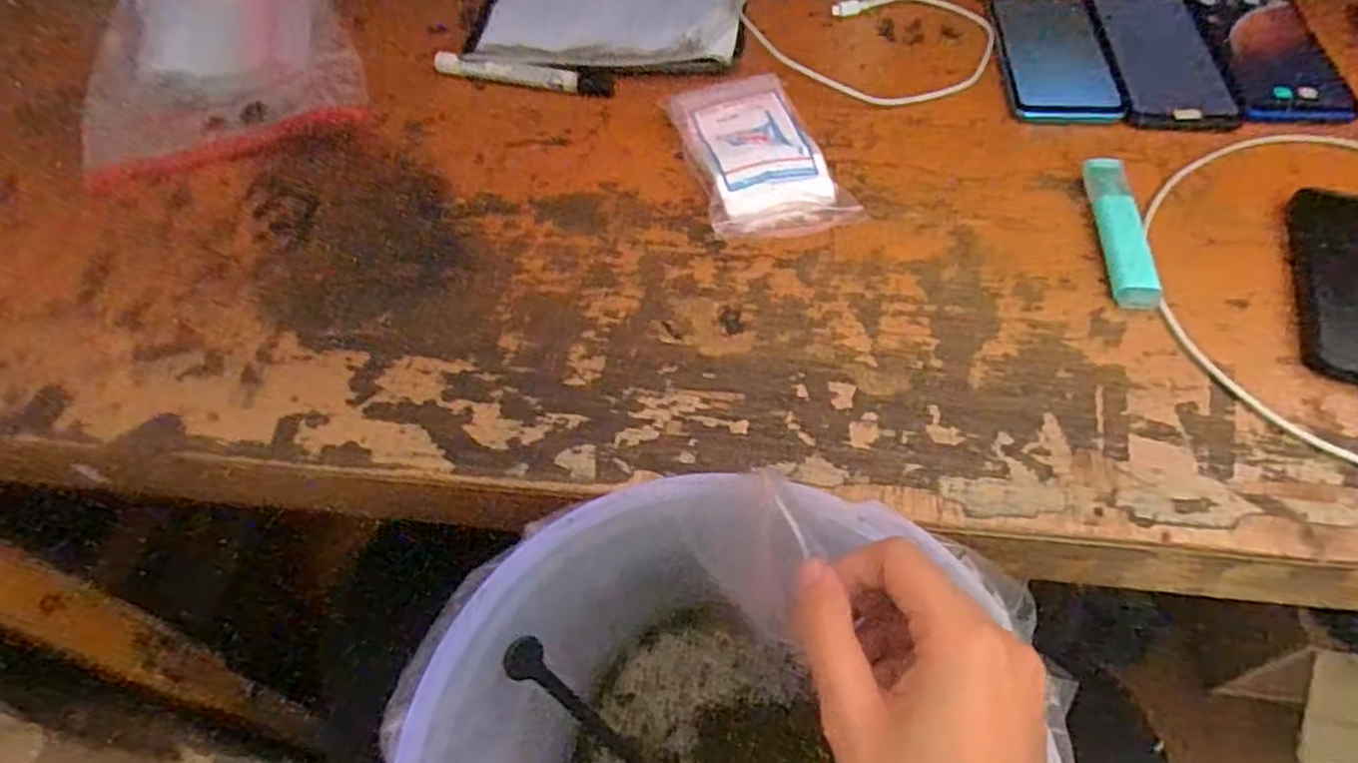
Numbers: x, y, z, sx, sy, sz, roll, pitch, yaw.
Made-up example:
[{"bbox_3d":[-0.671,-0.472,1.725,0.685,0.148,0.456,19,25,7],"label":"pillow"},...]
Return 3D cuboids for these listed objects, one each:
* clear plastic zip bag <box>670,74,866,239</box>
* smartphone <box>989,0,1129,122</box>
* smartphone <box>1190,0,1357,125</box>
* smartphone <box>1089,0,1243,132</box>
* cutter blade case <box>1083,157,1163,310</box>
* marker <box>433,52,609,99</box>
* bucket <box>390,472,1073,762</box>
[{"bbox_3d":[0.053,-0.151,0.485,0.088,0.024,0.151,-12,54,-3],"label":"clear plastic zip bag"},{"bbox_3d":[0.286,-0.254,0.552,0.077,0.009,0.166,3,55,8],"label":"smartphone"},{"bbox_3d":[0.433,-0.243,0.529,0.076,0.010,0.161,4,55,8],"label":"smartphone"},{"bbox_3d":[0.359,-0.247,0.540,0.077,0.006,0.182,3,55,7],"label":"smartphone"},{"bbox_3d":[0.266,-0.094,0.438,0.025,0.013,0.116,5,55,9],"label":"cutter blade case"},{"bbox_3d":[-0.120,-0.235,0.558,0.148,0.018,0.021,9,56,12],"label":"marker"},{"bbox_3d":[0.025,0.202,0.356,0.245,0.233,0.224,-1,55,2],"label":"bucket"}]

